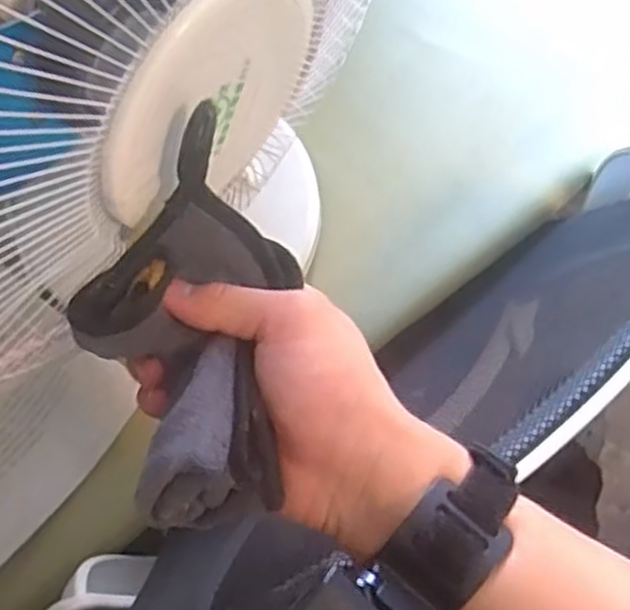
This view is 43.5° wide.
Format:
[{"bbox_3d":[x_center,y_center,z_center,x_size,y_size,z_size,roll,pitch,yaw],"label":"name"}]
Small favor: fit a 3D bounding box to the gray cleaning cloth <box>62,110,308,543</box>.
[{"bbox_3d":[-0.053,0.011,0.309,0.088,0.069,0.144,-7,78,-1],"label":"gray cleaning cloth"}]

